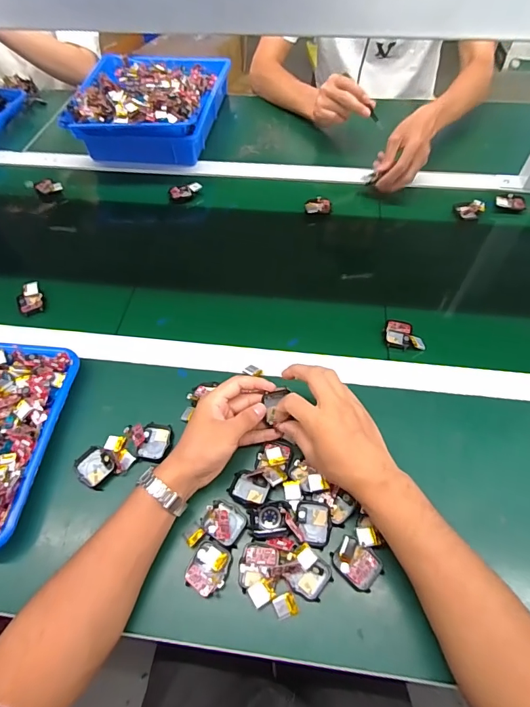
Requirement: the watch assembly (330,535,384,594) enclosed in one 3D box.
[{"bbox_3d":[0.093,0.213,0.414,0.048,0.013,0.035,37,66,23],"label":"watch assembly"}]

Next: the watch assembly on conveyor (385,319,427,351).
[{"bbox_3d":[0.197,-0.026,0.576,0.055,0.010,0.044,13,59,11],"label":"watch assembly on conveyor"}]

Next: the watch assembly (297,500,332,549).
[{"bbox_3d":[0.052,0.180,0.434,0.034,0.013,0.045,-1,57,1],"label":"watch assembly"}]

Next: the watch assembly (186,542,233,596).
[{"bbox_3d":[-0.057,0.220,0.419,0.038,0.014,0.046,15,59,12],"label":"watch assembly"}]

